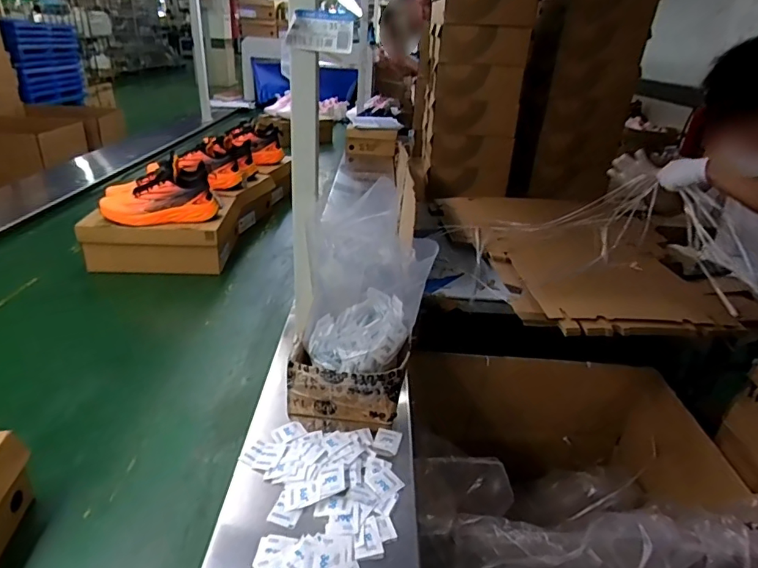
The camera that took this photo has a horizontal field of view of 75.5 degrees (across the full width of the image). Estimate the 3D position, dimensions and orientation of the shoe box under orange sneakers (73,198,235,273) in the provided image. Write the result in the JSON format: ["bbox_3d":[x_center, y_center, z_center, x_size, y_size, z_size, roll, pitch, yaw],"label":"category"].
[{"bbox_3d":[-0.541,-0.136,1.240,0.318,0.118,0.241,-2,28,-6],"label":"shoe box under orange sneakers"}]

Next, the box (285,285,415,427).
[{"bbox_3d":[-0.039,0.111,0.775,0.167,0.113,0.183,5,28,7],"label":"box"}]

